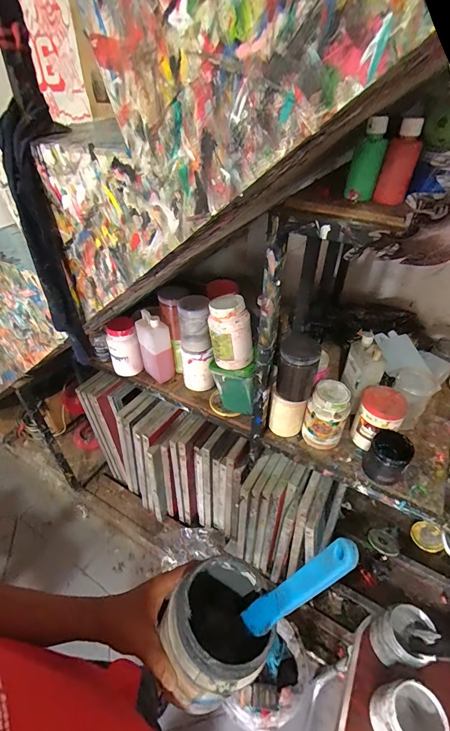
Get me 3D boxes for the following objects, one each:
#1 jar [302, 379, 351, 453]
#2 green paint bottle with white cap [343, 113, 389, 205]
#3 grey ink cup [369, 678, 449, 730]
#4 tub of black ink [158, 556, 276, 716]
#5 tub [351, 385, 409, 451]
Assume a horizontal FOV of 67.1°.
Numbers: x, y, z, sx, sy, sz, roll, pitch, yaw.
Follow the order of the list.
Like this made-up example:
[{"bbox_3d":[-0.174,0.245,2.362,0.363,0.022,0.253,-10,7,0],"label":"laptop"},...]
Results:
[{"bbox_3d":[0.248,0.130,0.842,0.094,0.177,0.087,0,41,0],"label":"jar"},{"bbox_3d":[0.204,-0.294,0.488,0.043,0.100,0.030,15,43,16],"label":"green paint bottle with white cap"},{"bbox_3d":[0.280,0.546,0.523,0.091,0.095,0.084,-21,45,-23],"label":"grey ink cup"},{"bbox_3d":[-0.005,0.270,0.350,0.097,0.100,0.115,24,46,25],"label":"tub of black ink"},{"bbox_3d":[0.376,0.139,0.843,0.101,0.147,0.110,22,45,23],"label":"tub"}]

